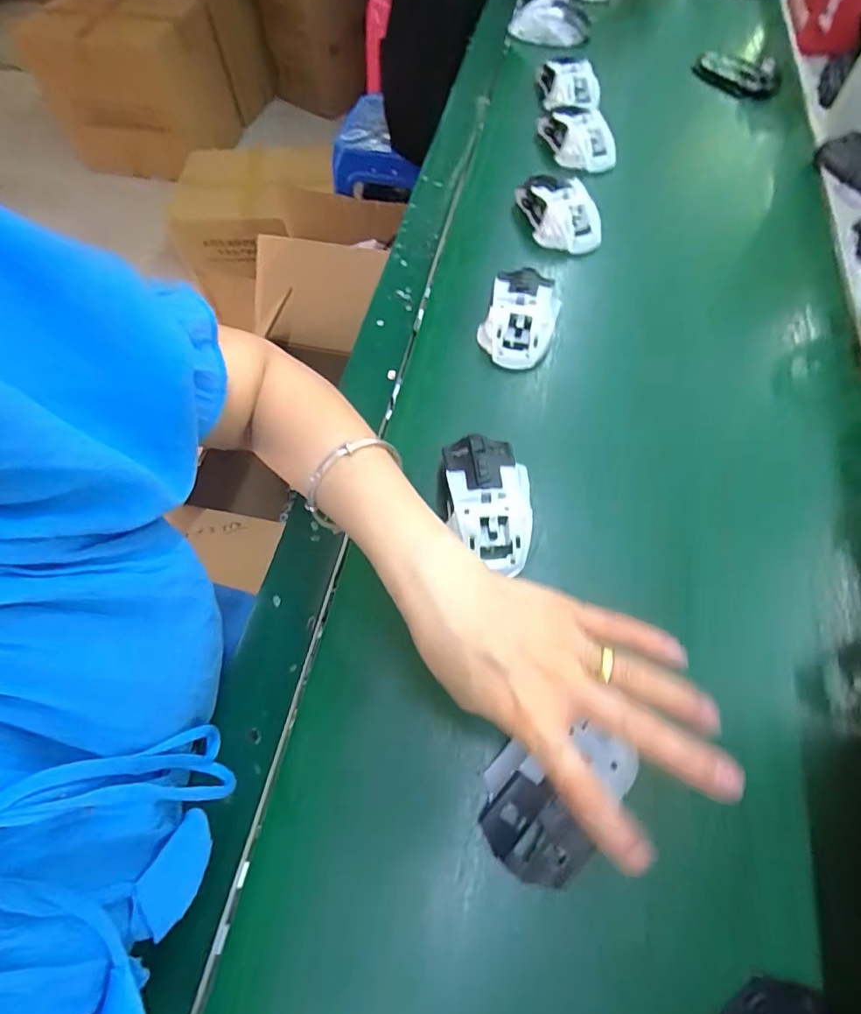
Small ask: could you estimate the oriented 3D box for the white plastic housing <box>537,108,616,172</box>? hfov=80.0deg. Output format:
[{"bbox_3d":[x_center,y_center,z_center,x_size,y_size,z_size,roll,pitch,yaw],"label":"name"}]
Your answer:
[{"bbox_3d":[0.165,-0.425,0.586,0.053,0.037,0.107,-33,66,-15],"label":"white plastic housing"}]

